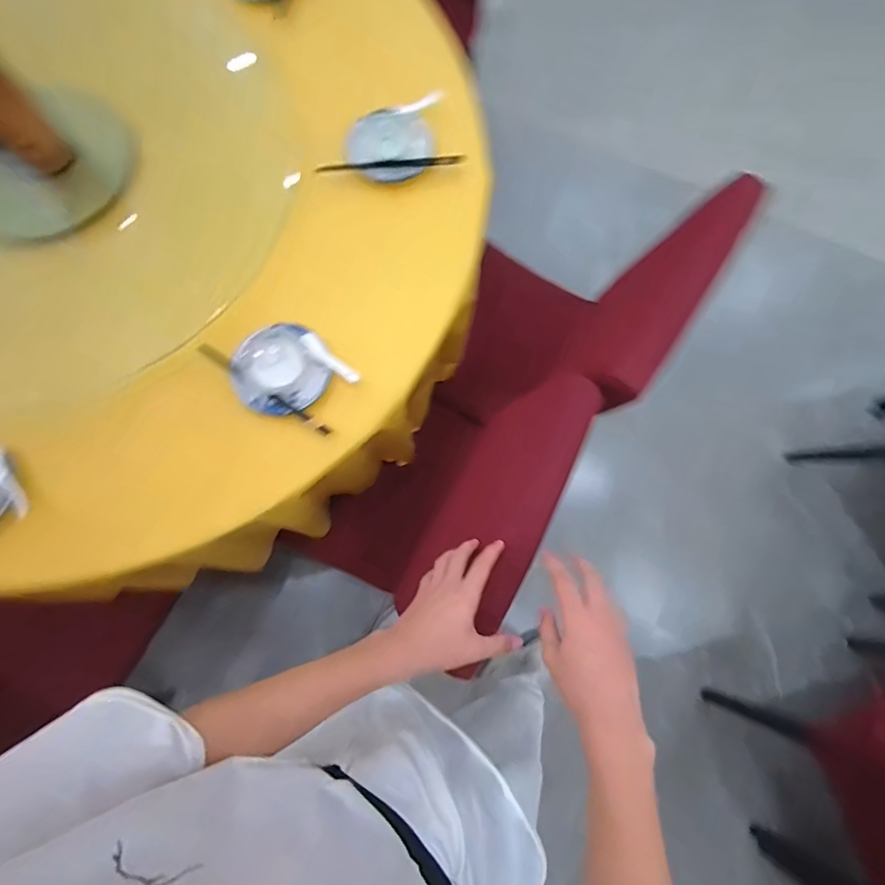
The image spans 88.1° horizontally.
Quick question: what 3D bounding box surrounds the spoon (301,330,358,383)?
[{"bbox_3d":[-0.191,-0.140,0.761,0.123,0.019,0.029,43,79,8],"label":"spoon"}]

